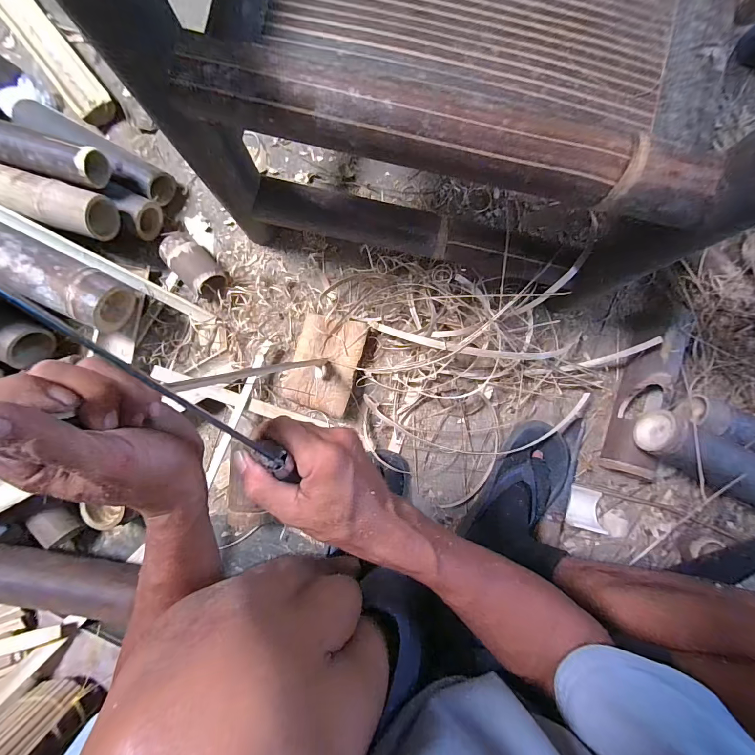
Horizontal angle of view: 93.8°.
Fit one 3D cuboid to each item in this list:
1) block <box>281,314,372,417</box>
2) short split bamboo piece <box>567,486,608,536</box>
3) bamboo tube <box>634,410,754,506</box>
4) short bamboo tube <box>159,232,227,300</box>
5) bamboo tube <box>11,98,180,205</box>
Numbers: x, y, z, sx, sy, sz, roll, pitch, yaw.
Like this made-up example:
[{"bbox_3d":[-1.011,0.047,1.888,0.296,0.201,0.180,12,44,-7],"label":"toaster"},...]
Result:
[{"bbox_3d":[-0.091,-0.027,0.626,0.116,0.034,0.163,17,87,0],"label":"block"},{"bbox_3d":[0.370,0.232,0.623,0.063,0.034,0.064,14,87,0],"label":"short split bamboo piece"},{"bbox_3d":[0.662,0.186,0.568,0.499,0.086,0.094,25,87,0],"label":"bamboo tube"},{"bbox_3d":[-0.319,-0.193,0.624,0.067,0.058,0.116,-39,90,-3],"label":"short bamboo tube"},{"bbox_3d":[-0.516,-0.411,0.634,0.314,0.066,0.064,29,87,-1],"label":"bamboo tube"}]

